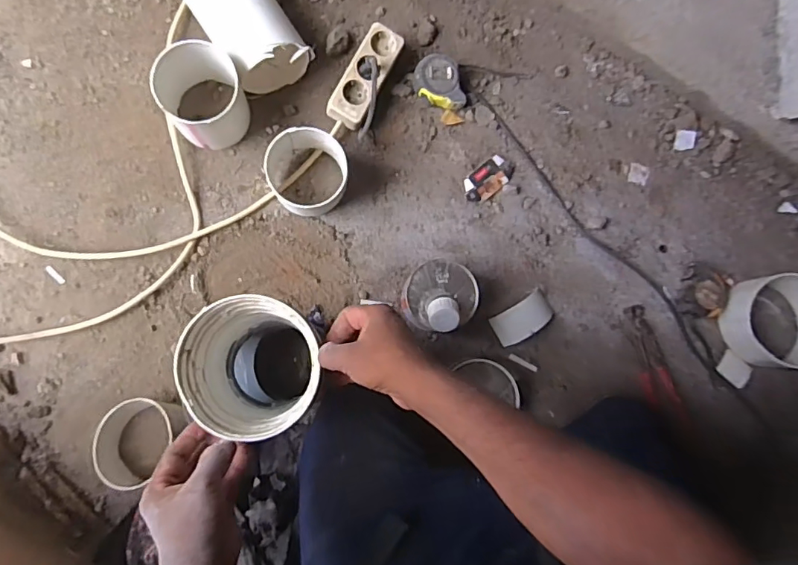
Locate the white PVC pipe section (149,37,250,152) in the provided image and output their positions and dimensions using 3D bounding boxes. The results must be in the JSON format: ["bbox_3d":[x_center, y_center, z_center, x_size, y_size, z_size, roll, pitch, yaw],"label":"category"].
[{"bbox_3d":[-0.283,-0.266,0.771,0.117,0.123,0.125,7,83,-4],"label":"white PVC pipe section"}]

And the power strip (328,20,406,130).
[{"bbox_3d":[-0.052,-0.320,0.829,0.061,0.057,0.160,27,82,-1],"label":"power strip"}]

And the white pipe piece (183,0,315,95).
[{"bbox_3d":[-0.231,-0.390,0.786,0.111,0.100,0.201,-35,87,-8],"label":"white pipe piece"}]

